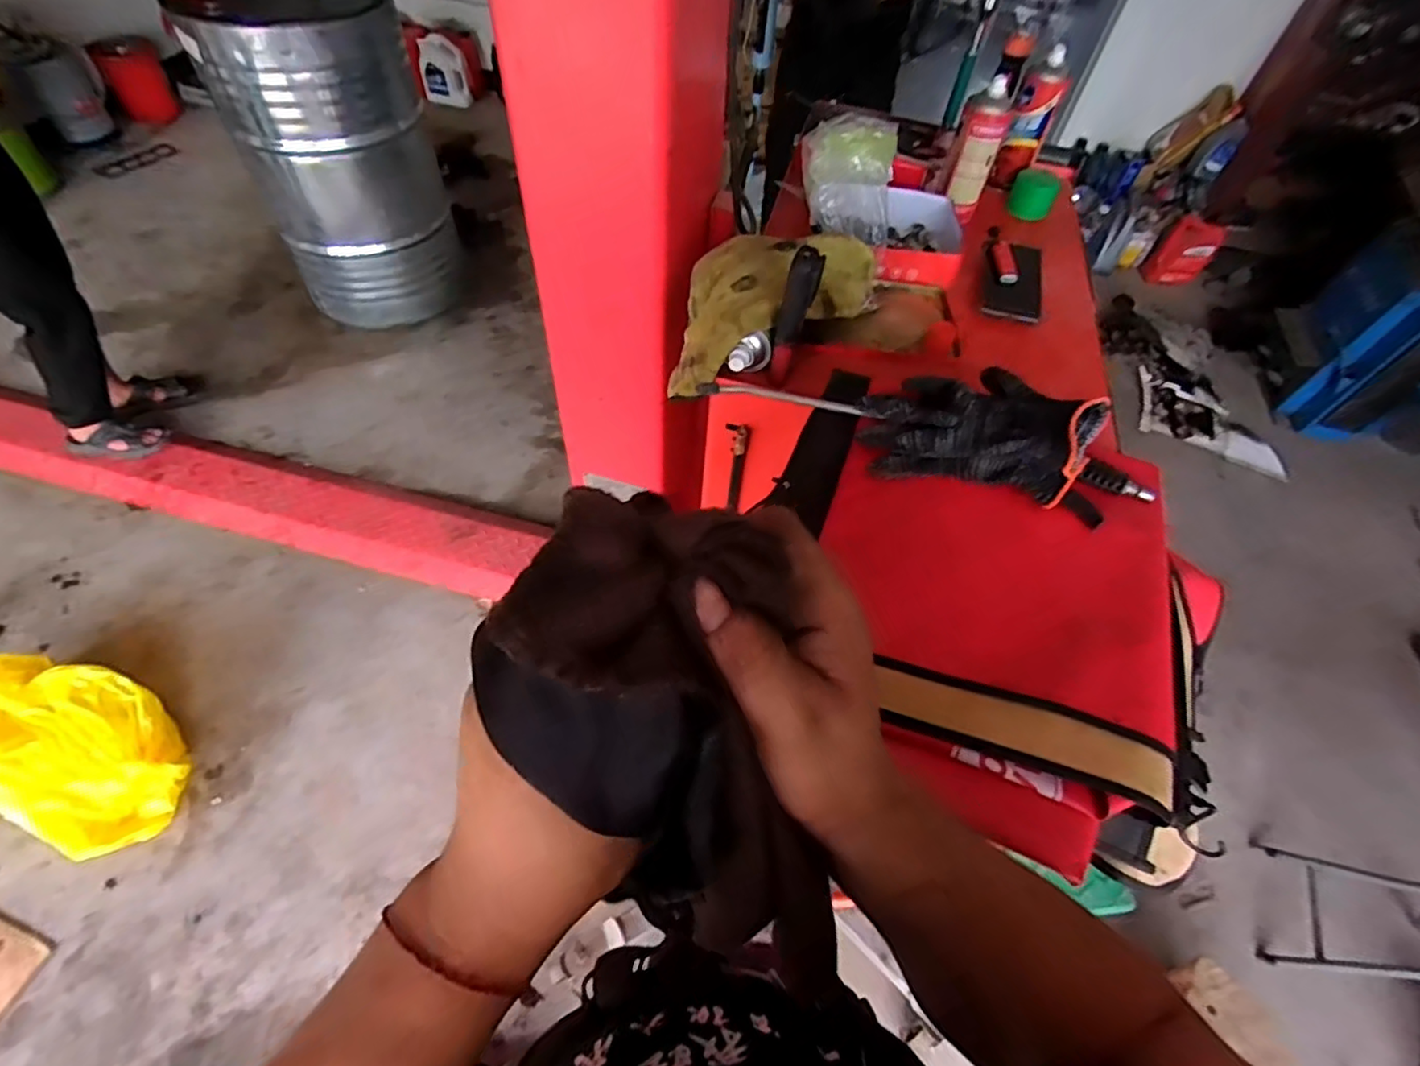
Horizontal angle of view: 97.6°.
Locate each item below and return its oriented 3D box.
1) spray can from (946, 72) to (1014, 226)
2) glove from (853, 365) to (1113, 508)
[{"bbox_3d":[0.364,-0.517,0.864,0.063,0.172,0.049,20,56,9],"label":"spray can"},{"bbox_3d":[0.237,-0.107,0.555,0.185,0.060,0.139,17,56,7],"label":"glove"}]

